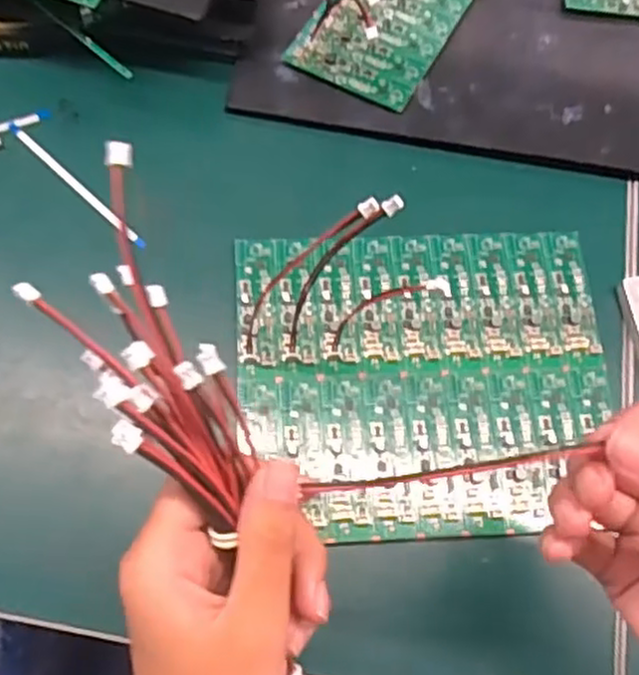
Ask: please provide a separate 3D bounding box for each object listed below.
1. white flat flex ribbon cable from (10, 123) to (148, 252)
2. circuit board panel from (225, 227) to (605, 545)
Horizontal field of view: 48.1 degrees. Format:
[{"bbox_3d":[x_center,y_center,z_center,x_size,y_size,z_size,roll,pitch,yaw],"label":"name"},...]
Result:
[{"bbox_3d":[-0.145,-0.091,0.423,0.117,0.004,0.006,41,73,12],"label":"white flat flex ribbon cable"},{"bbox_3d":[0.055,0.020,0.381,0.192,0.009,0.165,-2,69,-3],"label":"circuit board panel"}]

